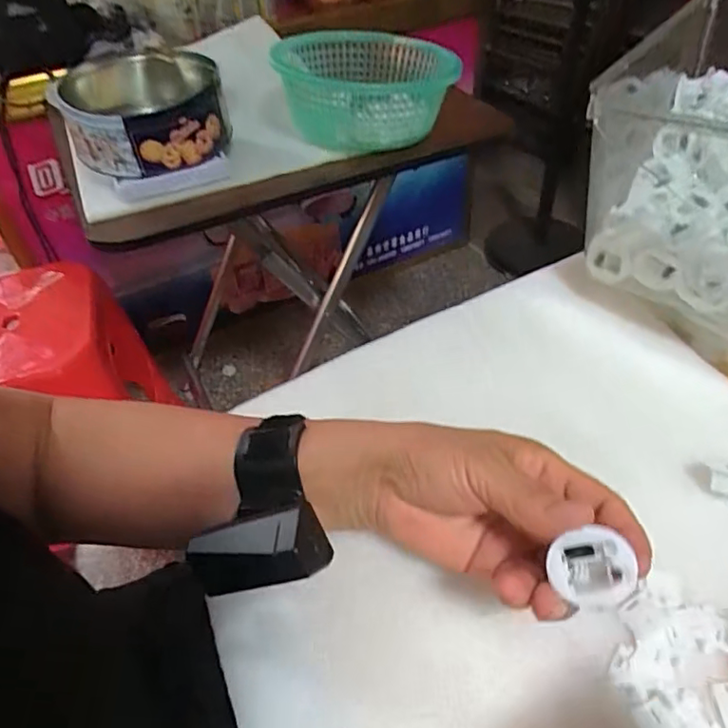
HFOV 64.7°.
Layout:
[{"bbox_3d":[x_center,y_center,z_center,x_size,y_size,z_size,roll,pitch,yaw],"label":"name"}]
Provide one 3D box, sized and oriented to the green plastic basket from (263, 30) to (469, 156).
[{"bbox_3d":[-0.002,-0.376,0.770,0.213,0.084,0.266,-13,44,-8],"label":"green plastic basket"}]

